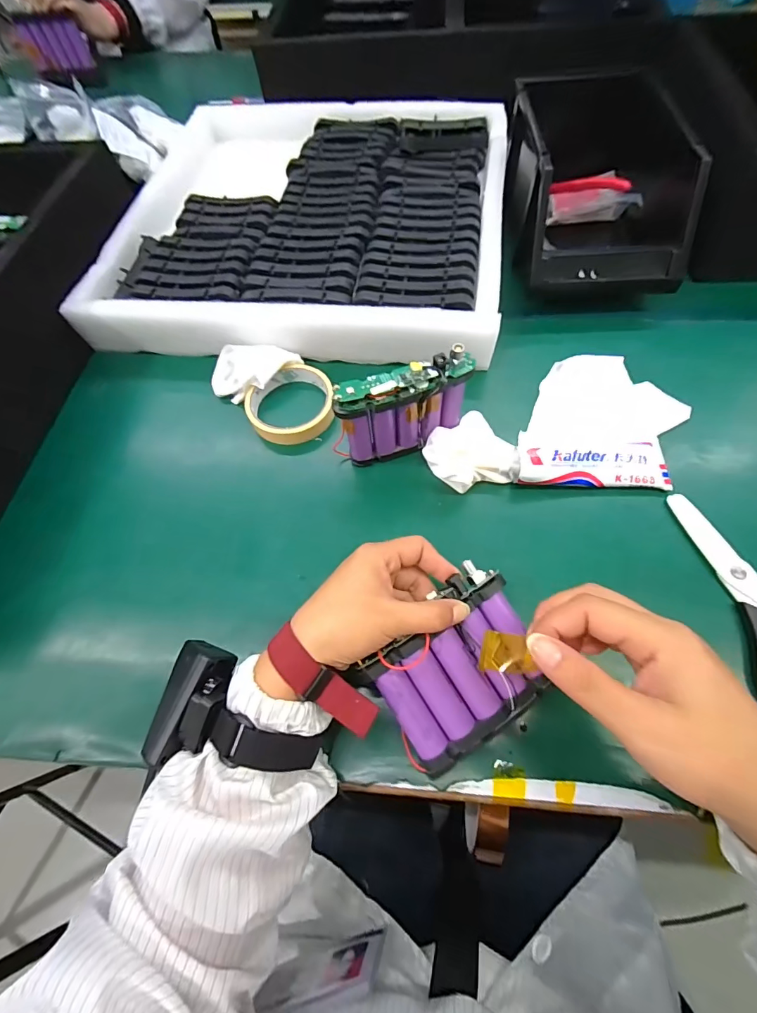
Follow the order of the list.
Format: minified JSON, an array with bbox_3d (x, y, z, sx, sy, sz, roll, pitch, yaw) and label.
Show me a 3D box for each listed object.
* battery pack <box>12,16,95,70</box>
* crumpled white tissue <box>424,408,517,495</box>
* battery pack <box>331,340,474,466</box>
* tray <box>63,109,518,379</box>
[{"bbox_3d":[-0.610,-0.862,0.800,0.118,0.075,0.027,-21,64,-7],"label":"battery pack"},{"bbox_3d":[0.083,-0.045,0.385,0.075,0.034,0.064,-16,66,-3],"label":"crumpled white tissue"},{"bbox_3d":[0.021,-0.077,0.373,0.114,0.103,0.021,-15,64,-4],"label":"battery pack"},{"bbox_3d":[-0.081,-0.363,0.549,0.459,0.069,0.485,4,64,6],"label":"tray"}]

